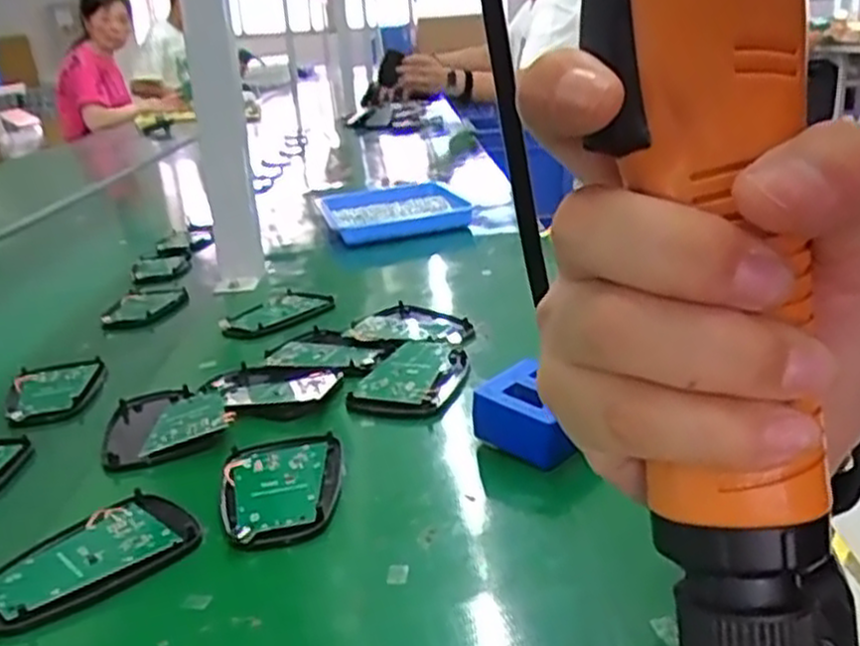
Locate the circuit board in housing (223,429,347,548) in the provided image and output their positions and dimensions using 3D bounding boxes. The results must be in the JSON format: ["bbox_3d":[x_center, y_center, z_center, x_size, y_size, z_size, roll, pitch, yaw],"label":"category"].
[{"bbox_3d":[-0.077,0.085,0.411,0.063,0.007,0.093,-9,19,-9],"label":"circuit board in housing"}]

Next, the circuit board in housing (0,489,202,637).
[{"bbox_3d":[-0.160,0.109,0.367,0.095,0.008,0.061,-22,25,-39],"label":"circuit board in housing"}]

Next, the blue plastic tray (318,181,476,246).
[{"bbox_3d":[-0.043,-0.135,0.974,0.161,0.033,0.214,-5,19,-13],"label":"blue plastic tray"}]

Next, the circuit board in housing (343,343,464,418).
[{"bbox_3d":[-0.015,0.034,0.515,0.060,0.014,0.091,0,19,15],"label":"circuit board in housing"}]

